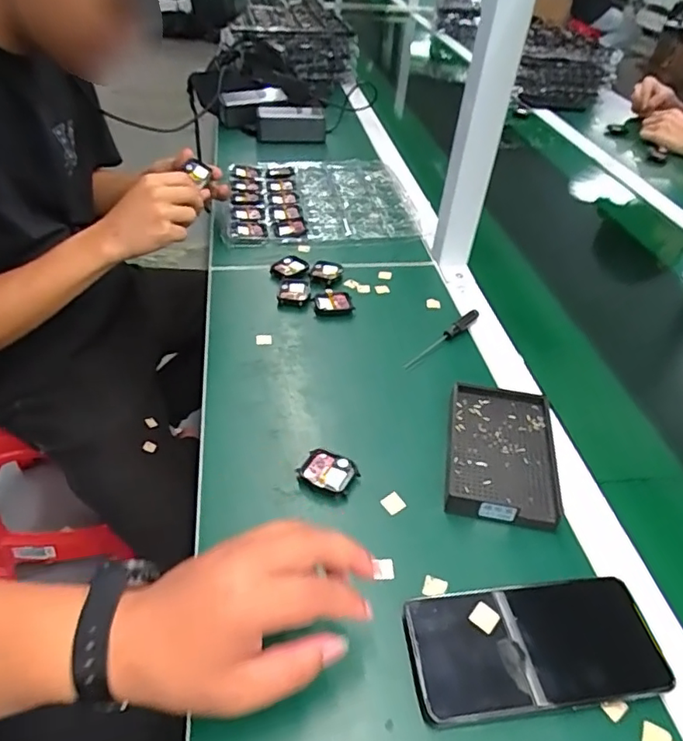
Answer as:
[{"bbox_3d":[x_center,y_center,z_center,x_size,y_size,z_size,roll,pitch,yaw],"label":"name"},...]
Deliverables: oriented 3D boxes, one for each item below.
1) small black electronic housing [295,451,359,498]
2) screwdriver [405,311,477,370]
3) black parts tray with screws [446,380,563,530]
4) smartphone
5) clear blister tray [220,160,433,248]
[{"bbox_3d":[-0.013,0.087,0.468,0.044,0.013,0.037,25,46,21],"label":"small black electronic housing"},{"bbox_3d":[0.112,-0.035,0.614,0.011,0.013,0.127,34,50,28],"label":"screwdriver"},{"bbox_3d":[0.142,0.070,0.493,0.090,0.018,0.143,11,43,6],"label":"black parts tray with screws"},{"bbox_3d":[0.127,0.184,0.370,0.162,0.015,0.078,-2,43,-8],"label":"smartphone"},{"bbox_3d":[-0.039,-0.270,0.863,0.287,0.018,0.266,-4,43,-10],"label":"clear blister tray"}]

